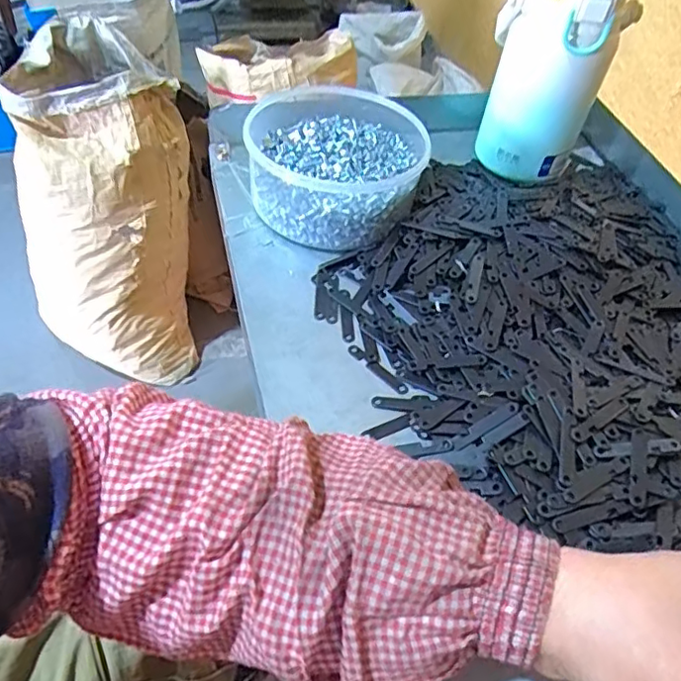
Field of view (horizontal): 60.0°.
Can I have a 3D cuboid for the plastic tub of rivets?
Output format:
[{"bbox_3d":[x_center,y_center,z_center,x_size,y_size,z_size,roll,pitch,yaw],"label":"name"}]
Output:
[{"bbox_3d":[-0.004,-0.157,0.514,0.142,0.062,0.162,2,50,-4],"label":"plastic tub of rivets"}]

